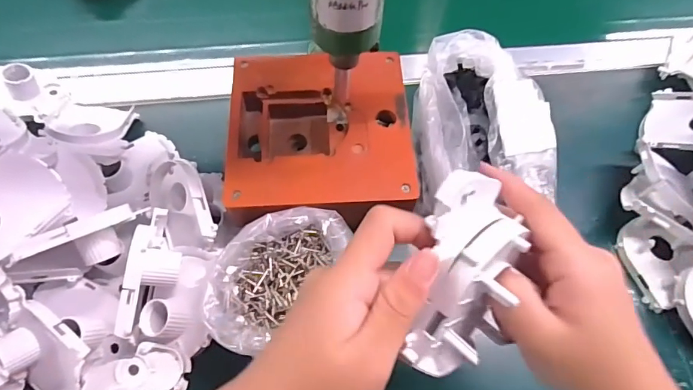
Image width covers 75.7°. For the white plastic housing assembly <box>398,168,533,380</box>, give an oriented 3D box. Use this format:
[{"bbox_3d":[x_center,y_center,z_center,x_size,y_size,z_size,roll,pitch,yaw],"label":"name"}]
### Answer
[{"bbox_3d":[0.058,0.040,0.210,0.045,0.026,0.095,11,96,3],"label":"white plastic housing assembly"}]

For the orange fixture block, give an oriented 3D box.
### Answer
[{"bbox_3d":[-0.024,-0.052,0.383,0.152,0.034,0.157,-1,64,-3],"label":"orange fixture block"}]

